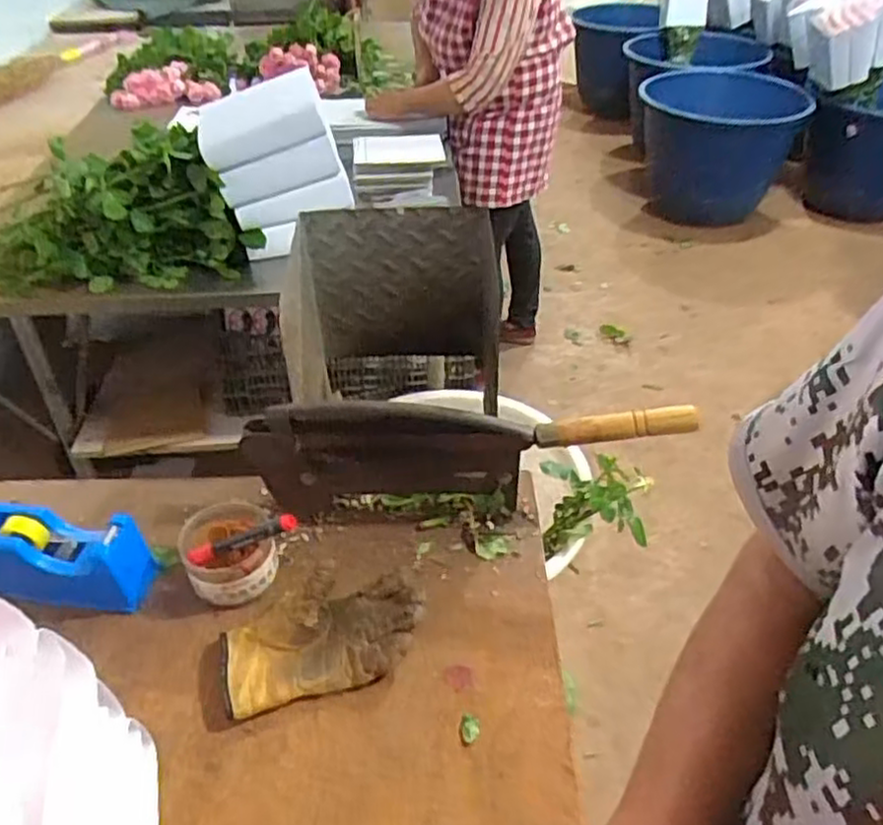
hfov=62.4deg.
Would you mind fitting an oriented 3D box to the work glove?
[{"bbox_3d":[-0.127,0.223,0.759,0.200,0.049,0.133,-11,40,-12],"label":"work glove"}]

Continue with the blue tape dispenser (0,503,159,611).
[{"bbox_3d":[-0.431,0.159,0.808,0.202,0.089,0.067,3,40,6],"label":"blue tape dispenser"}]

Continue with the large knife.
[{"bbox_3d":[0.025,0.059,0.859,0.490,0.175,0.027,0,39,2],"label":"large knife"}]

